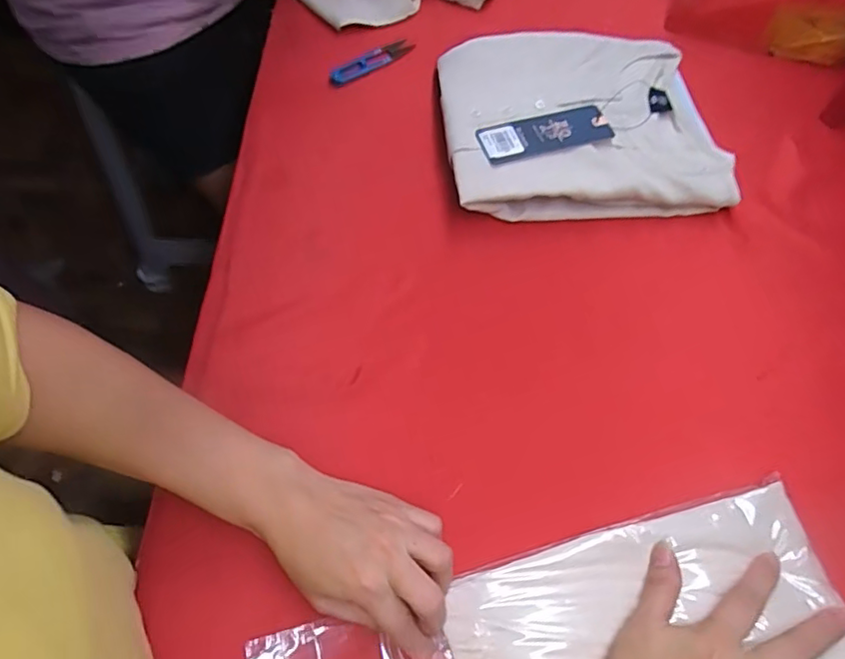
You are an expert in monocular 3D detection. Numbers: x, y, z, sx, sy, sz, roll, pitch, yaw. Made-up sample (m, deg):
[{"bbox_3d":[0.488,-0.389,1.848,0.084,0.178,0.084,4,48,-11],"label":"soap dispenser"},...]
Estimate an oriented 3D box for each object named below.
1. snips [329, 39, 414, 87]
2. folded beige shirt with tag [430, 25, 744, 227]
[{"bbox_3d":[-0.055,-0.283,0.593,0.101,0.011,0.021,-40,71,-19],"label":"snips"},{"bbox_3d":[0.148,-0.205,0.541,0.251,0.037,0.213,-2,63,-3],"label":"folded beige shirt with tag"}]

